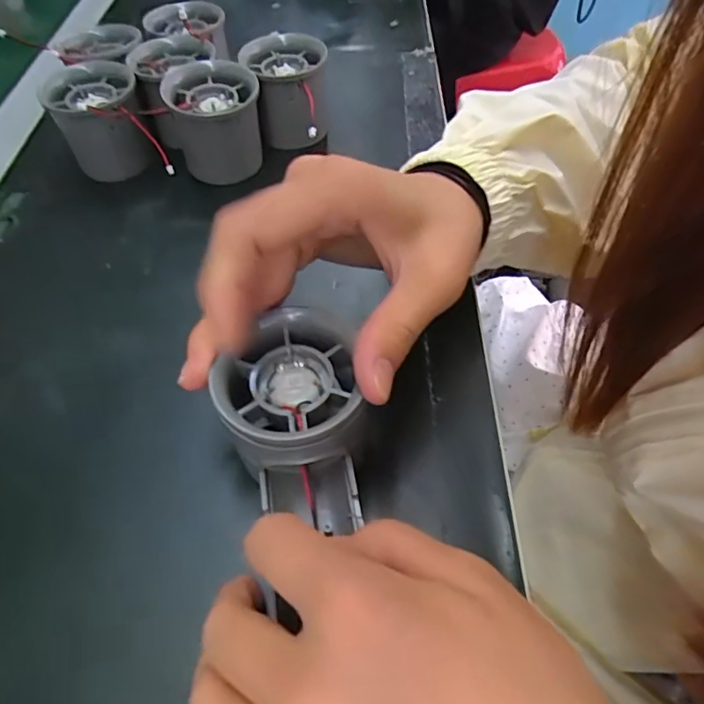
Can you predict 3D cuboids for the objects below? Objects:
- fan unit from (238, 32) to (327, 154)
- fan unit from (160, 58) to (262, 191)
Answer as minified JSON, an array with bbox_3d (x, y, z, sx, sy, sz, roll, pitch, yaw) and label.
[{"bbox_3d":[-0.042,-0.172,0.353,0.054,0.053,0.060,-11,54,-6],"label":"fan unit"},{"bbox_3d":[-0.083,-0.139,0.335,0.055,0.065,0.061,-18,55,-11],"label":"fan unit"}]

